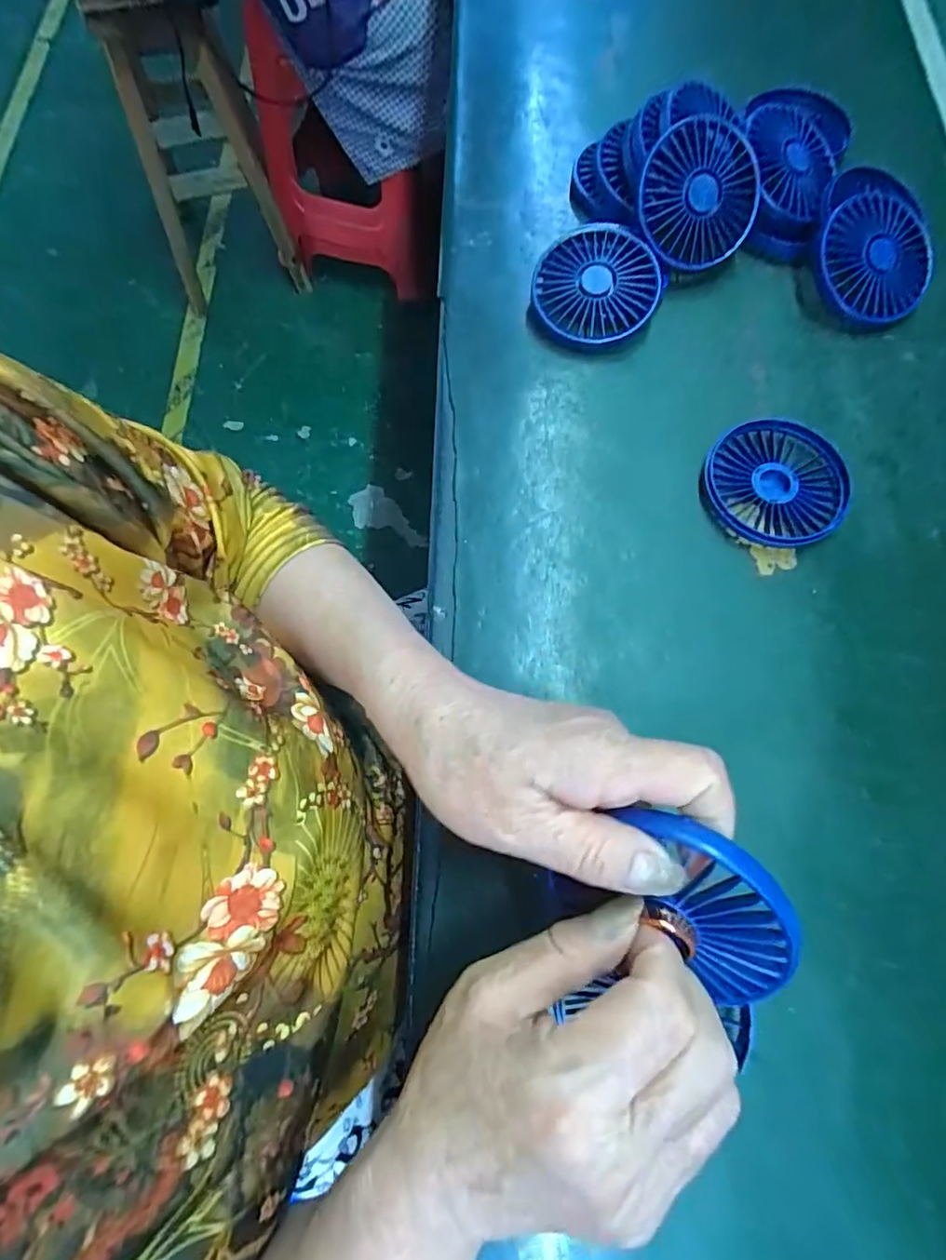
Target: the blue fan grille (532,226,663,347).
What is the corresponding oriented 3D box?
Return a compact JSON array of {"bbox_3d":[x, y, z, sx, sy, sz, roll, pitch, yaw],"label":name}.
[{"bbox_3d":[0.089,-0.251,0.408,0.090,0.016,0.090,-1,84,13],"label":"blue fan grille"}]

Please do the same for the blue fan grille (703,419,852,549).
[{"bbox_3d":[0.198,-0.096,0.365,0.091,0.012,0.086,0,72,-1],"label":"blue fan grille"}]

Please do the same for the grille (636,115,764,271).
[{"bbox_3d":[0.165,-0.312,0.403,0.094,0.014,0.088,-11,107,-7],"label":"grille"}]

